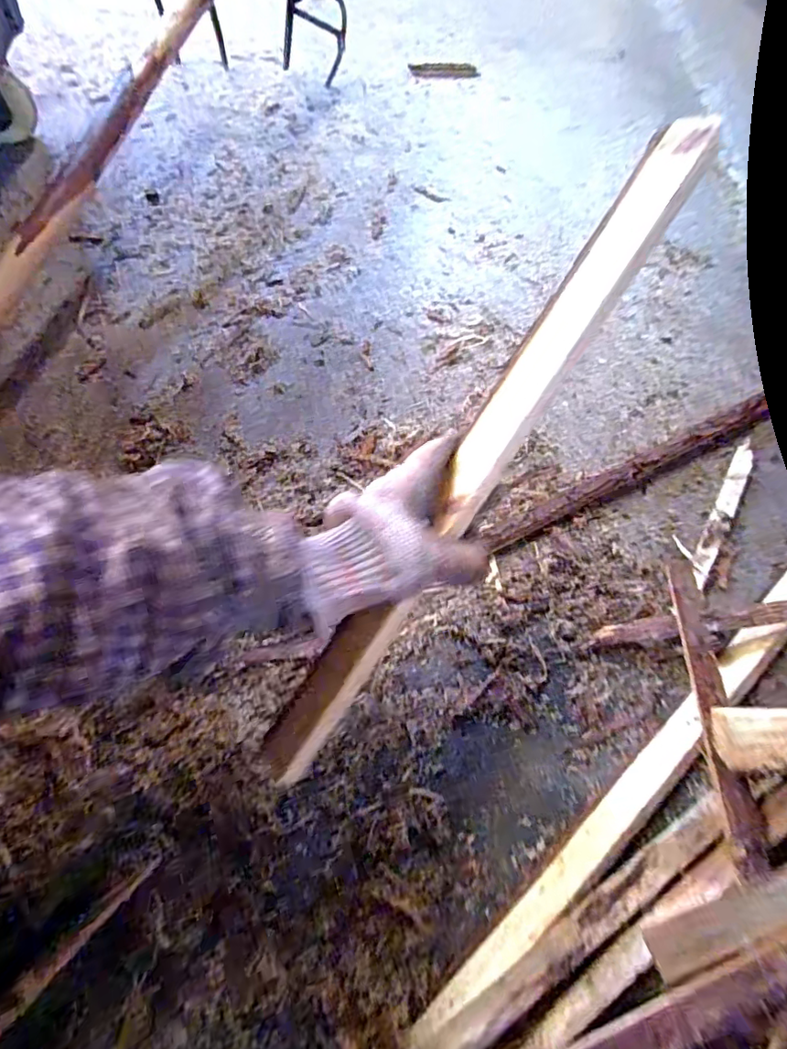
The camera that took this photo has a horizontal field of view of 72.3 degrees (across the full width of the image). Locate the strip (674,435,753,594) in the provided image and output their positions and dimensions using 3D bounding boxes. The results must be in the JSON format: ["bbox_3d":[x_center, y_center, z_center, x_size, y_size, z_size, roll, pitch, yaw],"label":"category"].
[{"bbox_3d":[0.298,-0.015,0.498,0.033,0.010,0.169,31,66,15],"label":"strip"}]

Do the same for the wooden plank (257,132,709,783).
[{"bbox_3d":[0.061,-0.052,0.343,0.032,0.014,0.489,32,88,20],"label":"wooden plank"}]

